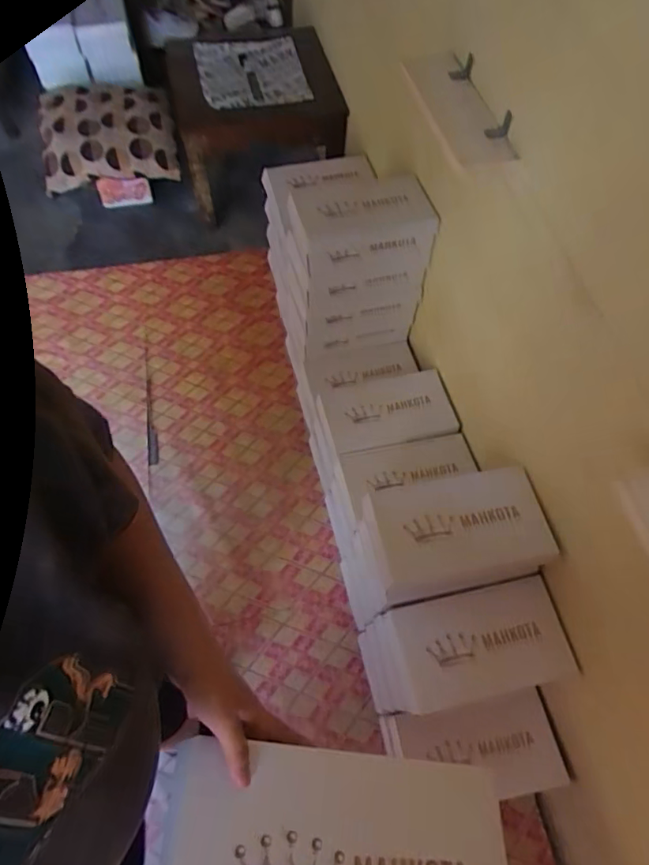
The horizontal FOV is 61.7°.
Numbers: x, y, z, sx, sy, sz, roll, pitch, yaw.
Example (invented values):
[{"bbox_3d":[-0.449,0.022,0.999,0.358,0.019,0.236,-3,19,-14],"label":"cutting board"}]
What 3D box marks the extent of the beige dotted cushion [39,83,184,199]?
[{"bbox_3d":[-0.615,-0.843,1.542,0.371,0.174,0.215,-7,61,-7],"label":"beige dotted cushion"}]

